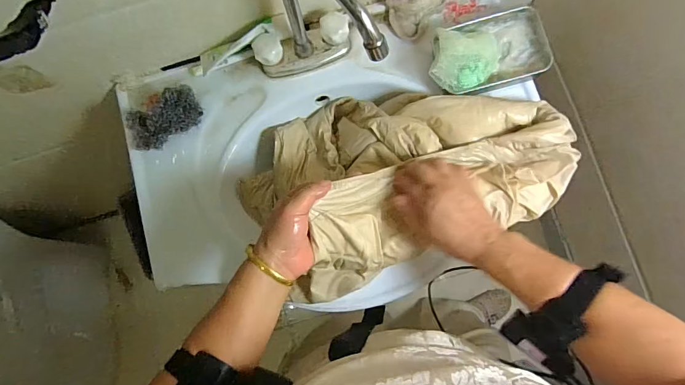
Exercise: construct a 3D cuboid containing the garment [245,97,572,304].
[{"bbox_3d":[0.063,-0.034,0.520,0.414,0.164,0.257,-22,82,0],"label":"garment"}]

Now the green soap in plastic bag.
[{"bbox_3d":[0.169,-0.180,0.528,0.091,0.047,0.083,0,83,3],"label":"green soap in plastic bag"}]

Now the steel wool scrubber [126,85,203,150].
[{"bbox_3d":[-0.267,-0.107,0.577,0.112,0.032,0.063,-28,82,0],"label":"steel wool scrubber"}]

